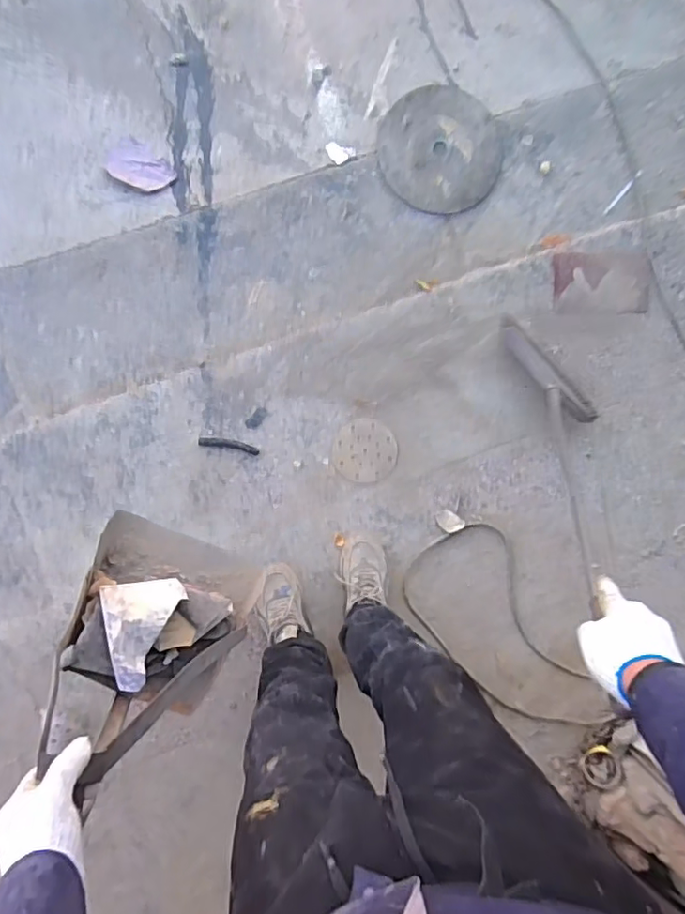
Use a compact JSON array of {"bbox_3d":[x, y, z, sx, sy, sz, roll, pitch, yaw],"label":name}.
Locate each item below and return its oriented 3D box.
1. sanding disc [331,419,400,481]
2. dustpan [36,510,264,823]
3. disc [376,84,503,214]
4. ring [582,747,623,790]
[{"bbox_3d":[0.052,-0.014,1.257,0.139,0.007,0.137,1,93,-6],"label":"sanding disc"},{"bbox_3d":[-0.305,0.266,0.796,0.260,0.448,0.269,24,87,-2],"label":"dustpan"},{"bbox_3d":[0.216,-0.683,1.248,0.262,0.030,0.271,0,93,-6],"label":"disc"},{"bbox_3d":[0.588,0.709,1.287,0.089,0.009,0.089,-1,87,34],"label":"ring"}]

